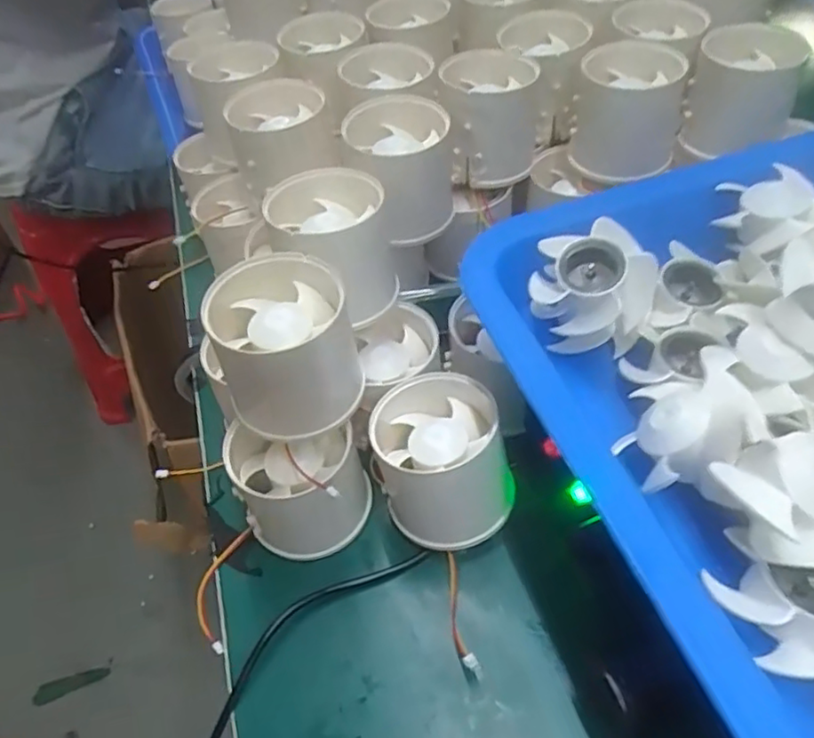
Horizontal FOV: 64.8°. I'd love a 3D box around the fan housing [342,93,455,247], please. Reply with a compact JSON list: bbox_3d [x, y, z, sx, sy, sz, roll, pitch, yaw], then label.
[{"bbox_3d":[-0.003,-0.095,0.316,0.051,0.052,0.061,-5,50,1],"label":"fan housing"}]

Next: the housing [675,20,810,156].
[{"bbox_3d":[0.176,-0.148,0.336,0.052,0.052,0.051,19,54,20],"label":"housing"}]

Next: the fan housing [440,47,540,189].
[{"bbox_3d":[0.046,-0.133,0.342,0.050,0.049,0.054,3,50,7],"label":"fan housing"}]

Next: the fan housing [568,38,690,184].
[{"bbox_3d":[0.116,-0.137,0.342,0.055,0.058,0.051,19,54,20],"label":"fan housing"}]

